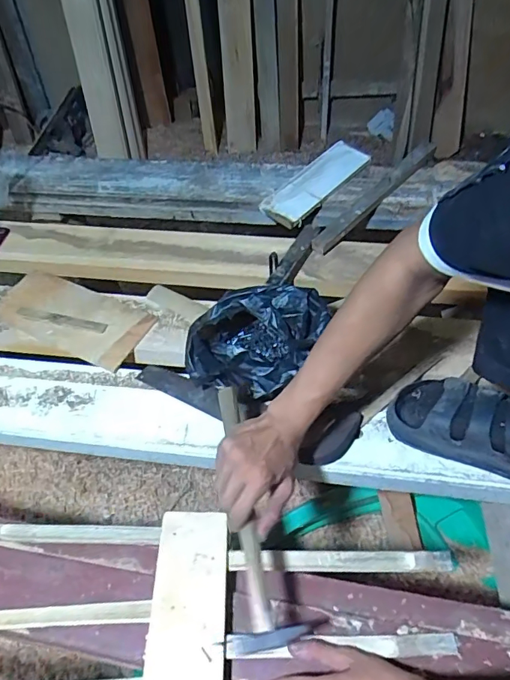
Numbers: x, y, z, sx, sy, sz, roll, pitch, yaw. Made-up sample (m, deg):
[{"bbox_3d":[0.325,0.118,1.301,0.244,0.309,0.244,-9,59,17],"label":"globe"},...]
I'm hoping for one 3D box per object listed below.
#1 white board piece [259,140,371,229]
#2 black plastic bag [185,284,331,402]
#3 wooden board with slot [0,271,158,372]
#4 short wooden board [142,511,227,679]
[{"bbox_3d":[0.129,-0.337,1.004,0.094,0.020,0.266,34,62,26],"label":"white board piece"},{"bbox_3d":[0.001,0.013,0.697,0.184,0.118,0.148,8,54,10],"label":"black plastic bag"},{"bbox_3d":[-0.330,-0.050,0.848,0.296,0.020,0.135,21,57,19],"label":"wooden board with slot"},{"bbox_3d":[-0.075,0.295,0.533,0.083,0.006,0.203,-3,52,3],"label":"short wooden board"}]

